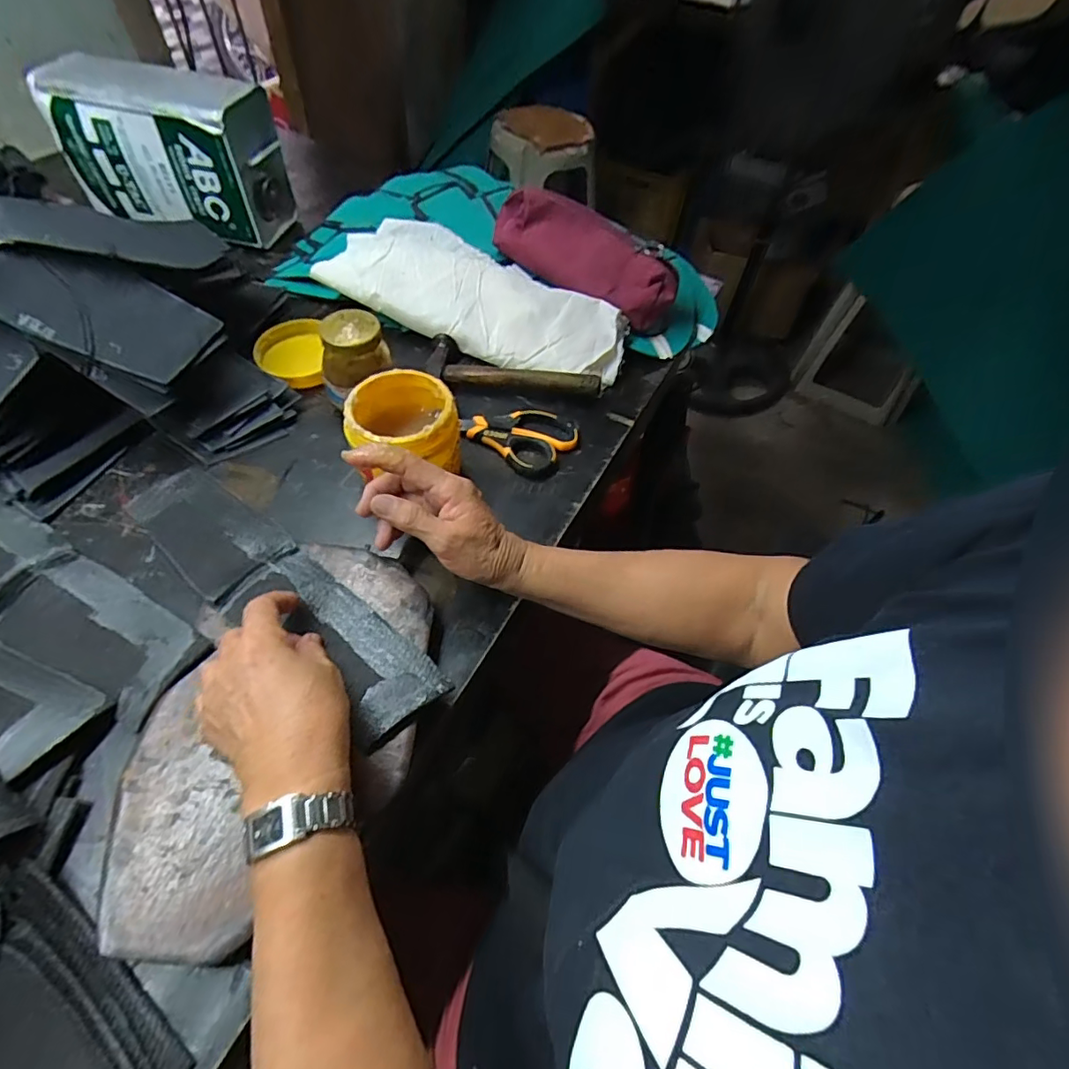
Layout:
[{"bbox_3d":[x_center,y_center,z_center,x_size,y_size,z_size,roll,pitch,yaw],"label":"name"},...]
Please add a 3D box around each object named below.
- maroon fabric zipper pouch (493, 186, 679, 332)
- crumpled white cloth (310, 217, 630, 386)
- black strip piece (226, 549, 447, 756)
[{"bbox_3d":[0.059,-0.322,0.639,0.225,0.090,0.074,35,60,18],"label":"maroon fabric zipper pouch"},{"bbox_3d":[-0.065,-0.271,0.642,0.352,0.064,0.141,22,55,11],"label":"crumpled white cloth"},{"bbox_3d":[-0.145,0.078,0.392,0.170,0.009,0.068,35,59,16],"label":"black strip piece"}]

